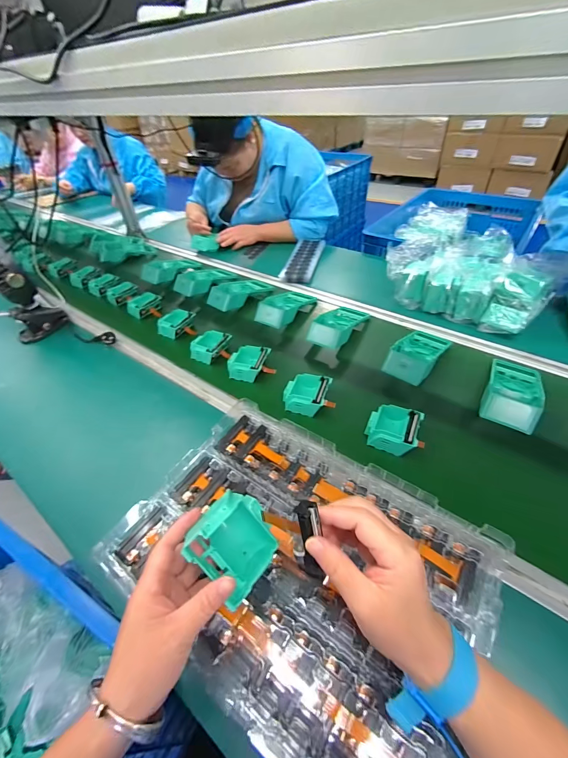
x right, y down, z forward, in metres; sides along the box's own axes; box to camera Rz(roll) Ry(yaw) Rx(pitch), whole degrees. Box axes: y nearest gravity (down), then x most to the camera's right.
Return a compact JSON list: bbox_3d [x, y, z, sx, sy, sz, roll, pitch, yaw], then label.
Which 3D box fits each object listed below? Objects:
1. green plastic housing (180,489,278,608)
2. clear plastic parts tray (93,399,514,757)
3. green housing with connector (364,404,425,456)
[{"bbox_3d":[-0.052,0.157,0.315,0.072,0.077,0.045,-44,11,-35],"label":"green plastic housing"},{"bbox_3d":[0.013,0.196,0.361,0.378,0.032,0.279,24,51,28],"label":"clear plastic parts tray"},{"bbox_3d":[0.187,0.084,0.541,0.086,0.036,0.076,15,47,21],"label":"green housing with connector"}]

